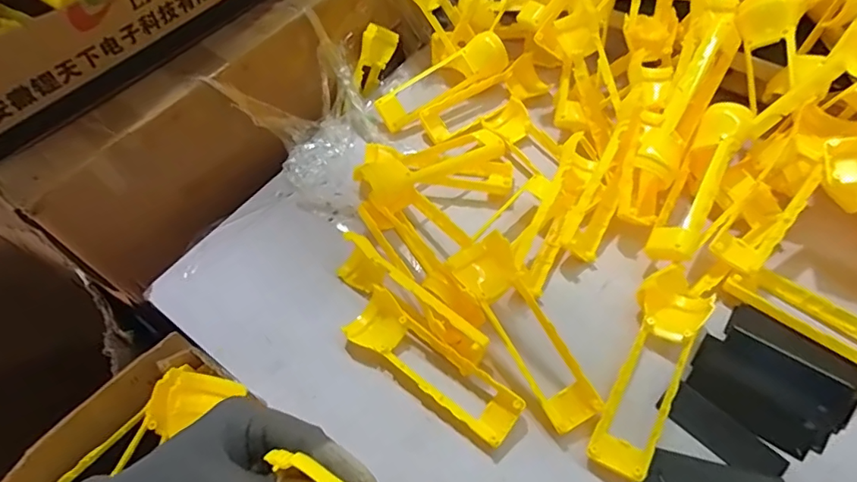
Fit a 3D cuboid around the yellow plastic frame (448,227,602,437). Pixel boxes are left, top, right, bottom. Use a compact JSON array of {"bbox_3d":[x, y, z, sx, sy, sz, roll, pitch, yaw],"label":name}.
[{"bbox_3d":[0.076,0.072,0.411,0.048,0.030,0.164,-28,74,-14],"label":"yellow plastic frame"}]

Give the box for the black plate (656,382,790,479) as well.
[{"bbox_3d":[0.223,0.146,0.386,0.090,0.004,0.034,38,60,22],"label":"black plate"}]

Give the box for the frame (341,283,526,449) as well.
[{"bbox_3d":[0.003,0.102,0.422,0.160,0.032,0.048,31,64,22],"label":"frame"}]

